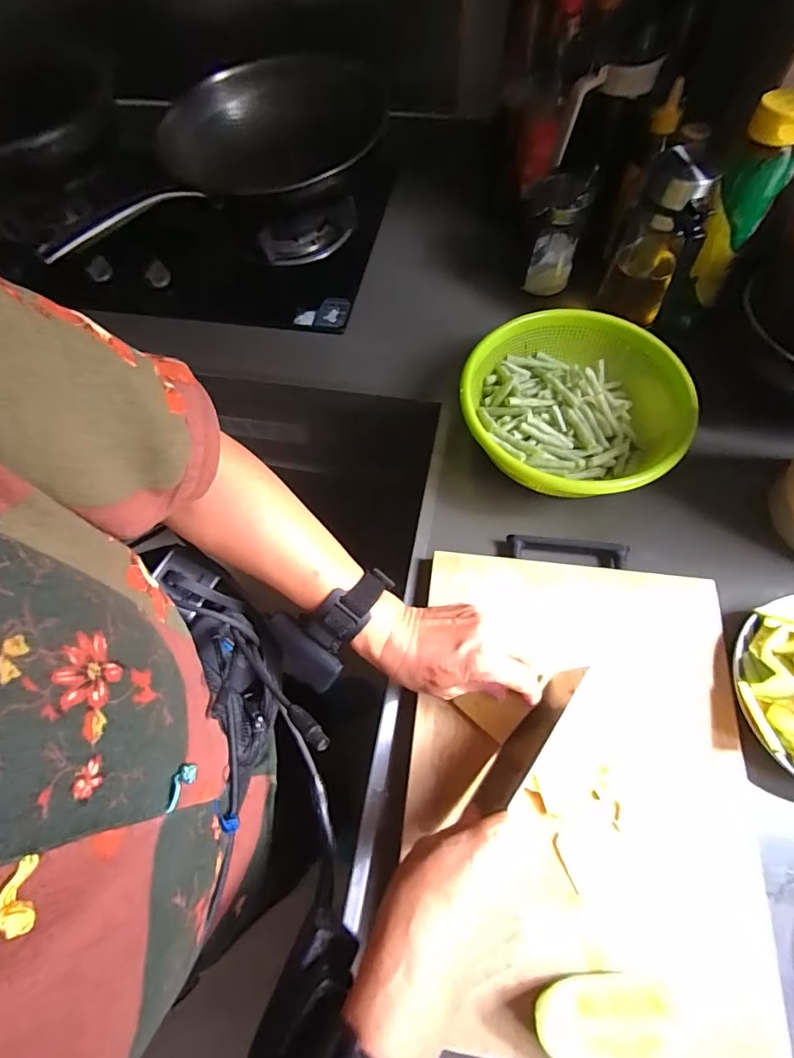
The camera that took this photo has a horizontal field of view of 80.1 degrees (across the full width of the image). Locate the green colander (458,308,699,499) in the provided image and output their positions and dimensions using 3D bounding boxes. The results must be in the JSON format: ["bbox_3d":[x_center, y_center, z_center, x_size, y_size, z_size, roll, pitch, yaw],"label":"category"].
[{"bbox_3d":[0.202,-0.135,0.545,0.226,0.090,0.233,-1,64,3],"label":"green colander"}]

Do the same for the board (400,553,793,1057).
[{"bbox_3d":[0.152,0.203,0.401,0.277,0.012,0.367,6,65,6],"label":"board"}]

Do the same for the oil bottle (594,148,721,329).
[{"bbox_3d":[0.298,-0.327,0.550,0.074,0.182,0.067,21,67,13],"label":"oil bottle"}]

